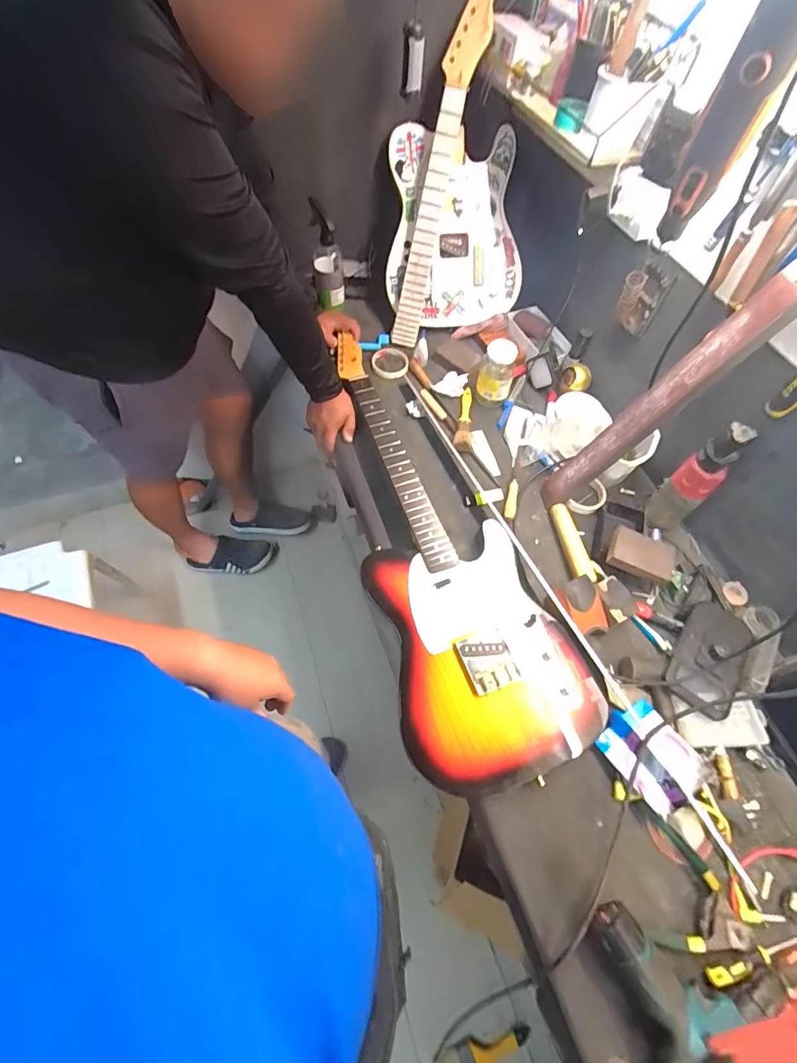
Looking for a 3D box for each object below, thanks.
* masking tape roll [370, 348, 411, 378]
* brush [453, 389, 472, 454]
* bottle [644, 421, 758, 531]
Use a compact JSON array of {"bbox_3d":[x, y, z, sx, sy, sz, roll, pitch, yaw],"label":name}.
[{"bbox_3d":[-0.021,-0.399,1.052,0.084,0.018,0.096,-6,62,-7],"label":"masking tape roll"},{"bbox_3d":[0.150,-0.249,0.974,0.038,0.017,0.179,12,61,3],"label":"brush"},{"bbox_3d":[0.525,-0.089,0.785,0.065,0.253,0.074,-33,68,-20],"label":"bottle"}]

